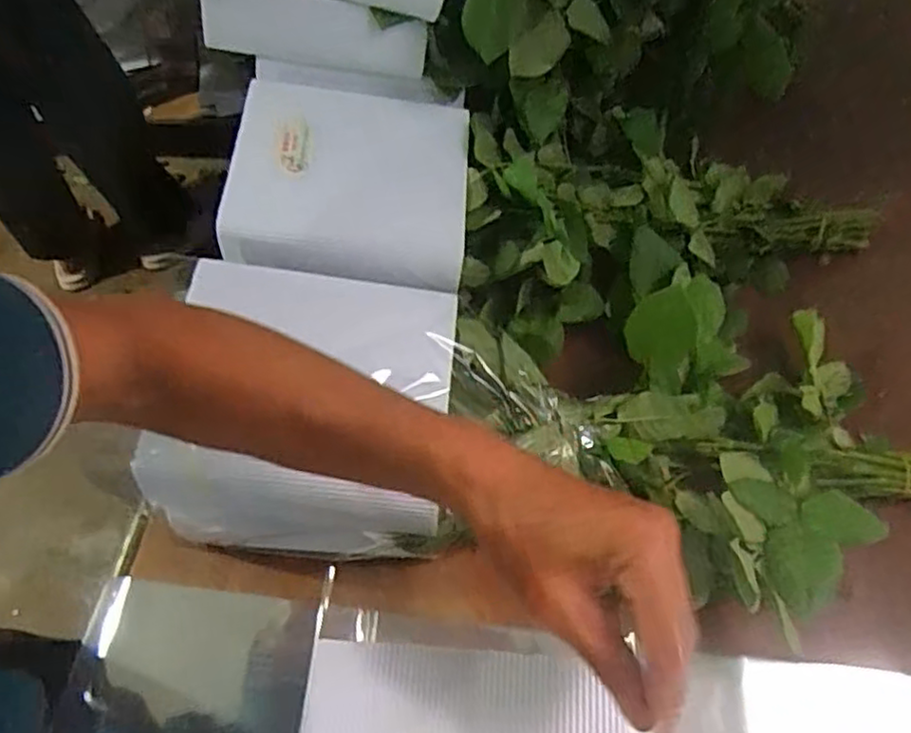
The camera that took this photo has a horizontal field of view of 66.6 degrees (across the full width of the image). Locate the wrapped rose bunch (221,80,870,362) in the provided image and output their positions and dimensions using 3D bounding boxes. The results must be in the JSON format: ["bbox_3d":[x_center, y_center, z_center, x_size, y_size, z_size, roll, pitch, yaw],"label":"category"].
[{"bbox_3d":[0.105,-0.166,0.678,0.614,0.104,0.296,5,58,-8],"label":"wrapped rose bunch"}]

